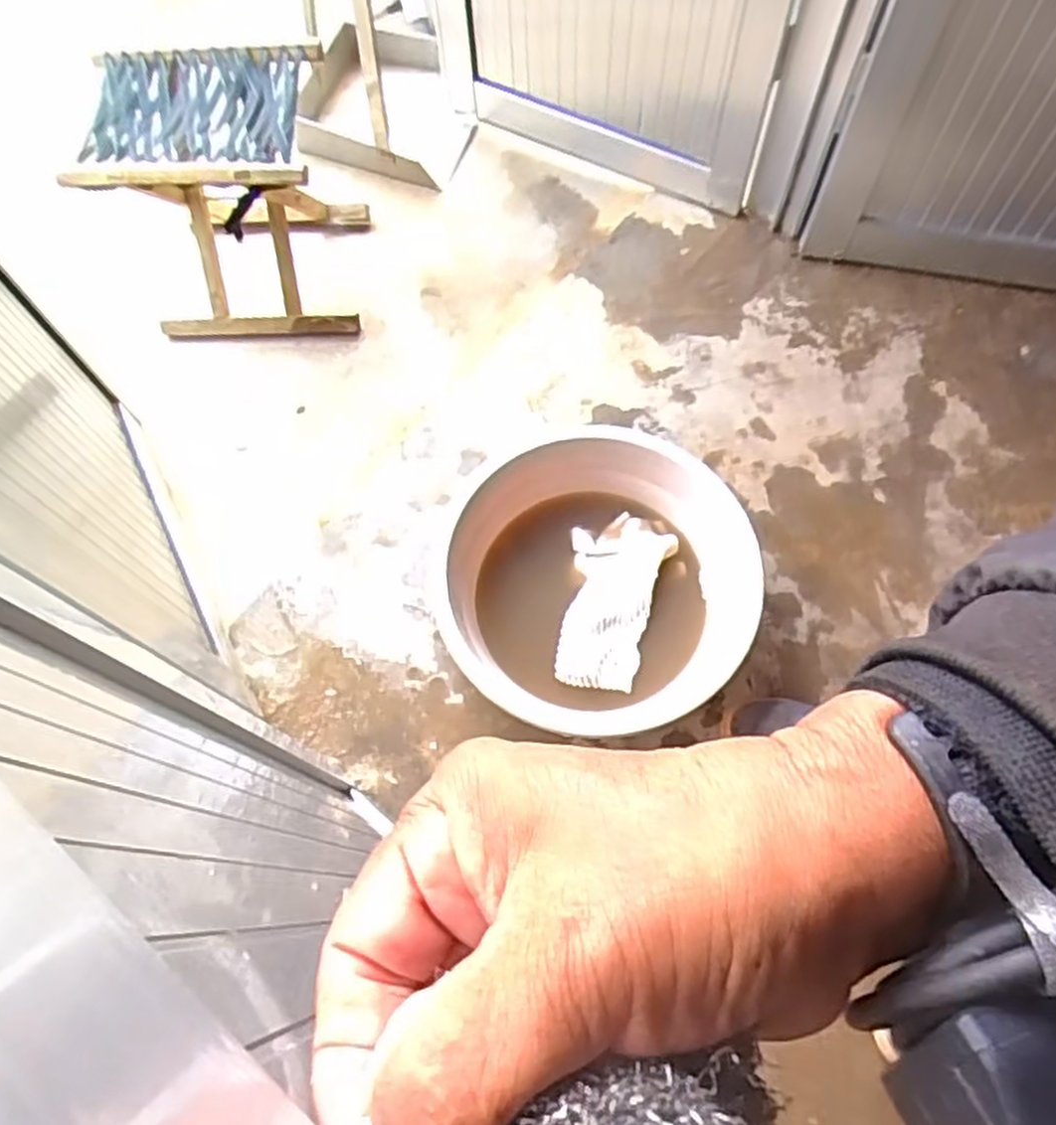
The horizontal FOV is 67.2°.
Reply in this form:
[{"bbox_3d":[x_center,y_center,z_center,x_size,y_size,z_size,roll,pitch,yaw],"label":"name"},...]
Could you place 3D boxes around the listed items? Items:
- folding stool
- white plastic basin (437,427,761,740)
[{"bbox_3d":[-0.409,-0.509,1.124,0.295,0.291,0.246,-3,66,0],"label":"folding stool"},{"bbox_3d":[0.080,0.021,0.969,0.362,0.136,0.338,0,66,1],"label":"white plastic basin"}]

